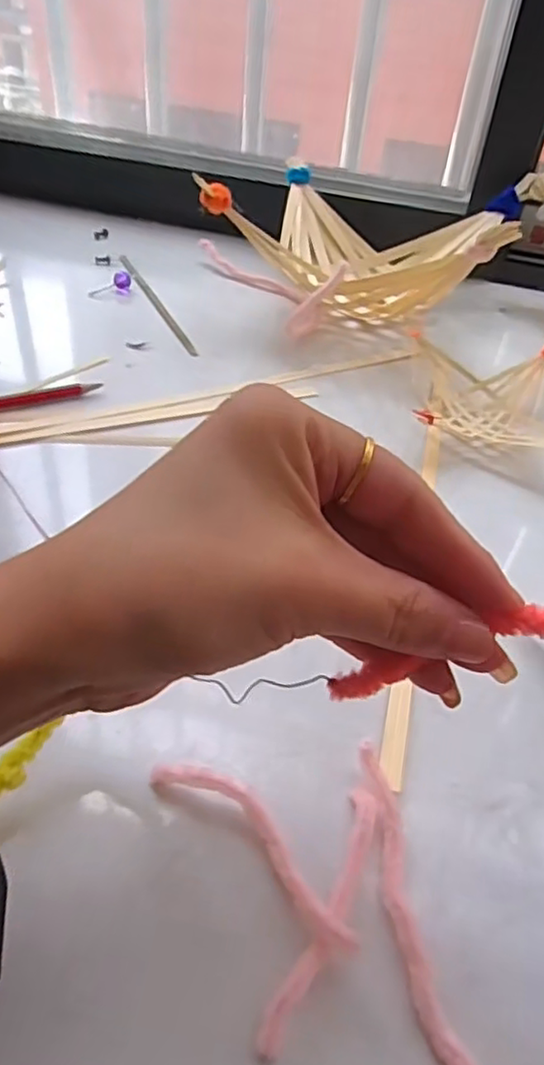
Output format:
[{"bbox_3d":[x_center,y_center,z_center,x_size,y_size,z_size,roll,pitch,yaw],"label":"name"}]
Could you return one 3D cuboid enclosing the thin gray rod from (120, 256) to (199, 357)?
[{"bbox_3d":[-0.095,-0.185,0.524,0.008,0.006,0.185,-14,46,-20],"label":"thin gray rod"}]

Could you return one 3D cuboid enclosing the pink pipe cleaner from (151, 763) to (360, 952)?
[{"bbox_3d":[-0.005,0.101,0.218,0.086,0.012,0.017,33,49,27],"label":"pink pipe cleaner"}]

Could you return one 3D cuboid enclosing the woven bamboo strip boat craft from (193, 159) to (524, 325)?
[{"bbox_3d":[0.073,-0.224,0.512,0.206,0.096,0.195,17,44,12],"label":"woven bamboo strip boat craft"}]

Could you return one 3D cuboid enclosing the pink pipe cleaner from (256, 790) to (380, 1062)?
[{"bbox_3d":[0.017,0.117,0.204,0.012,0.006,0.080,20,45,15],"label":"pink pipe cleaner"}]

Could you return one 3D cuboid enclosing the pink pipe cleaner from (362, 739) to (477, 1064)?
[{"bbox_3d":[0.043,0.115,0.207,0.013,0.011,0.097,-4,43,-10],"label":"pink pipe cleaner"}]

